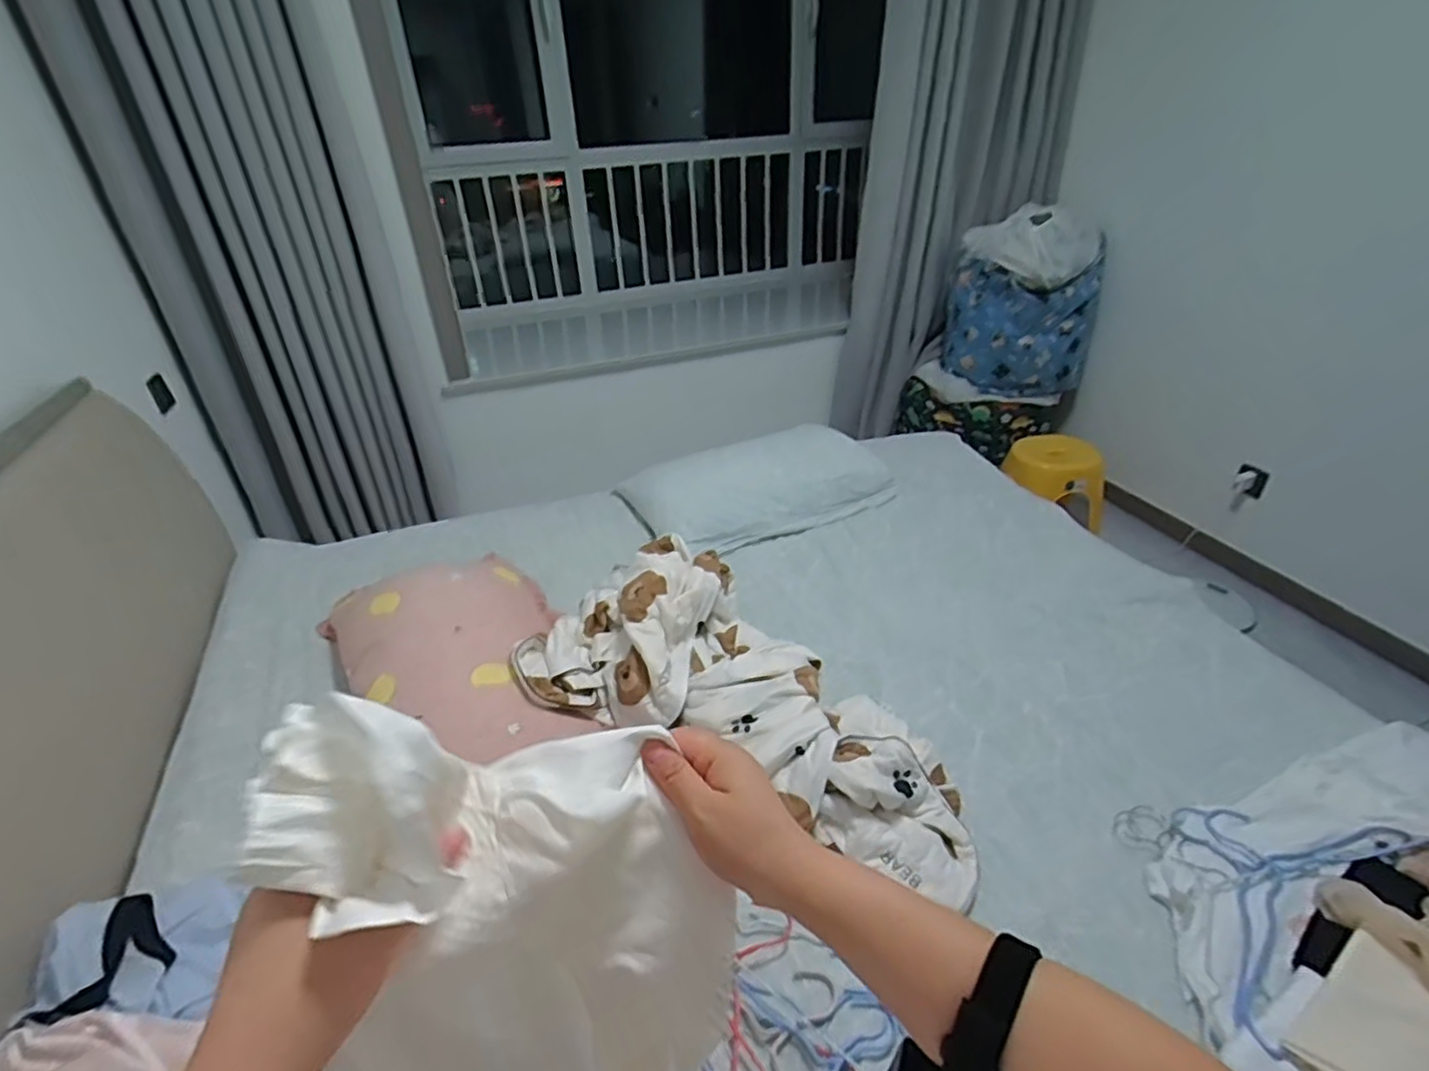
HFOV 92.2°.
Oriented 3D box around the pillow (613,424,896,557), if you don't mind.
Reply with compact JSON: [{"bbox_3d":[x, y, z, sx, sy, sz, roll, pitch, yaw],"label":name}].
[{"bbox_3d":[0.123,-0.141,1.709,0.670,0.158,0.362,-14,35,-17],"label":"pillow"}]

